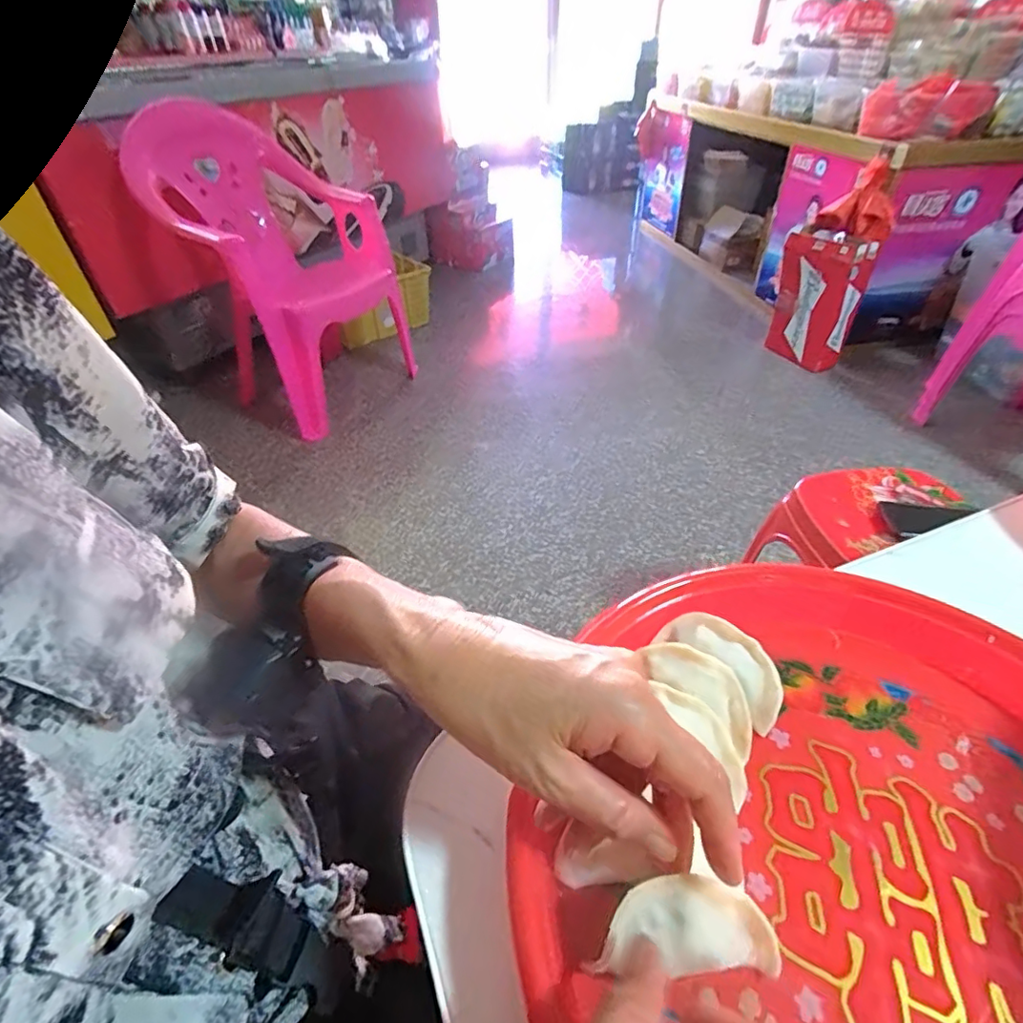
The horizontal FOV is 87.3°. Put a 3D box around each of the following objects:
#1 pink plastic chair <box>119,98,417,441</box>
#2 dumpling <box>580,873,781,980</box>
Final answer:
[{"bbox_3d":[-0.683,-0.746,1.630,0.504,0.751,0.562,21,46,23],"label":"pink plastic chair"},{"bbox_3d":[0.070,0.165,0.220,0.073,0.020,0.035,10,82,-3],"label":"dumpling"}]

